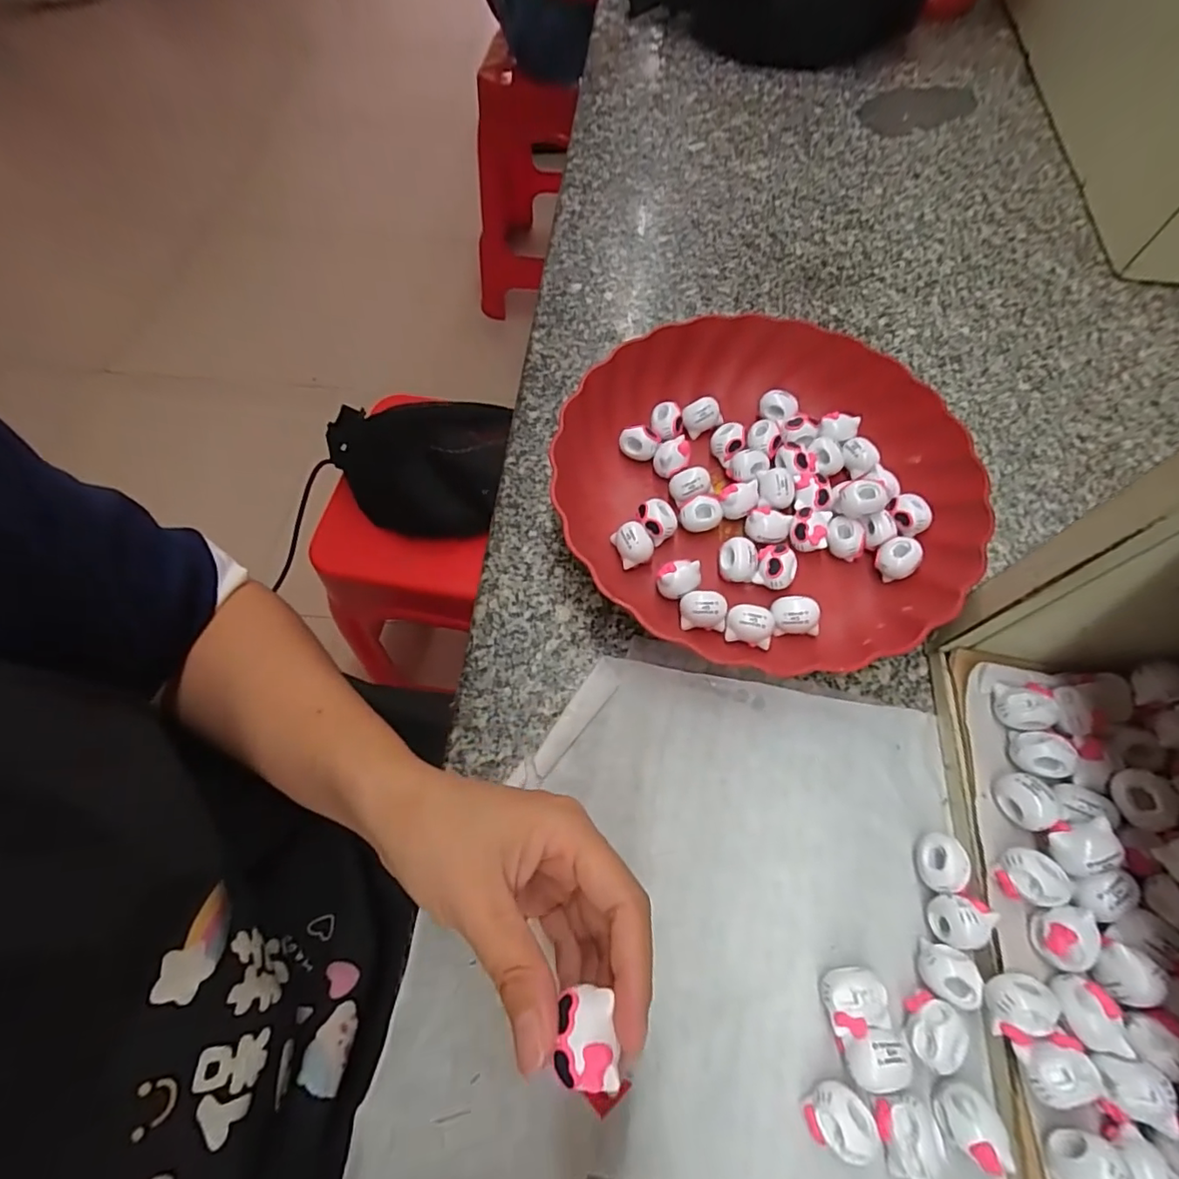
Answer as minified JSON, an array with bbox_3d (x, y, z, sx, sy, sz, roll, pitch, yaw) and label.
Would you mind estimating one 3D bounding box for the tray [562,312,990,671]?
[{"bbox_3d":[0.106,-0.067,0.344,0.235,0.051,0.229,28,66,12],"label":"tray"}]

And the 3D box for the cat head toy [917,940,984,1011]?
[{"bbox_3d":[0.155,0.167,0.243,0.020,0.020,0.021,0,63,-1],"label":"cat head toy"}]

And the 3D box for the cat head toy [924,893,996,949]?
[{"bbox_3d":[0.165,0.148,0.250,0.020,0.024,0.020,-4,63,-3],"label":"cat head toy"}]

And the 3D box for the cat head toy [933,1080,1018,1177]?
[{"bbox_3d":[0.151,0.212,0.222,0.019,0.020,0.024,-35,69,-17],"label":"cat head toy"}]

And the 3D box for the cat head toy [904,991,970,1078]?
[{"bbox_3d":[0.145,0.186,0.234,0.019,0.017,0.025,17,64,7],"label":"cat head toy"}]

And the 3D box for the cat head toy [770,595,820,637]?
[{"bbox_3d":[0.115,0.015,0.314,0.024,0.019,0.021,-4,63,-3],"label":"cat head toy"}]

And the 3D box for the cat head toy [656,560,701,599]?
[{"bbox_3d":[0.051,-0.006,0.326,0.025,0.018,0.022,-11,90,-4],"label":"cat head toy"}]

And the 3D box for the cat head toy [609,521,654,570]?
[{"bbox_3d":[0.027,-0.026,0.335,0.021,0.019,0.025,-19,65,-10],"label":"cat head toy"}]

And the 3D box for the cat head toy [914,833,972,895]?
[{"bbox_3d":[0.164,0.129,0.262,0.018,0.018,0.025,6,63,2],"label":"cat head toy"}]

